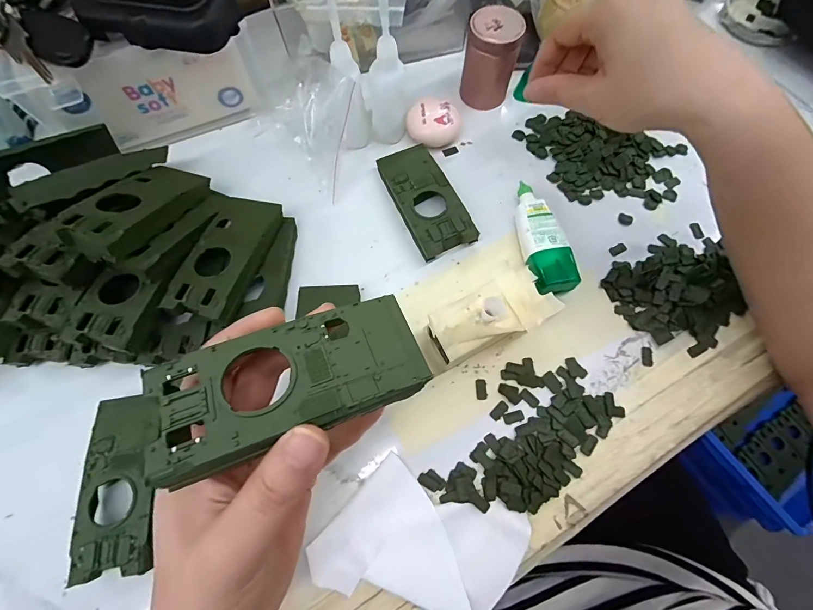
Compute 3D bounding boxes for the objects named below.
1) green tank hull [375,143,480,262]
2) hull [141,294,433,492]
[{"bbox_3d":[0.014,-0.088,0.305,0.048,0.021,0.104,-24,71,-8],"label":"green tank hull"},{"bbox_3d":[-0.045,0.028,0.145,0.103,0.013,0.046,-18,73,-15],"label":"hull"}]

